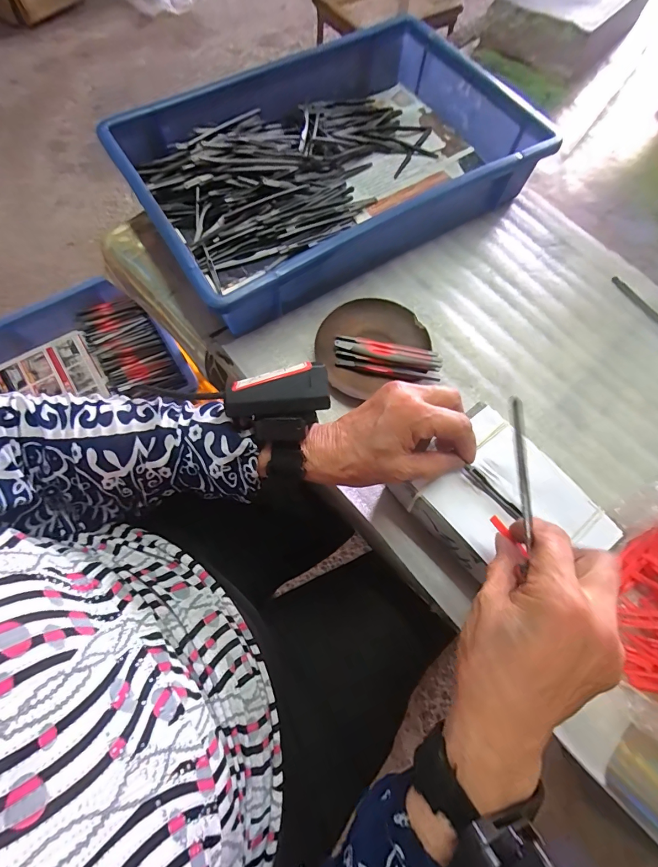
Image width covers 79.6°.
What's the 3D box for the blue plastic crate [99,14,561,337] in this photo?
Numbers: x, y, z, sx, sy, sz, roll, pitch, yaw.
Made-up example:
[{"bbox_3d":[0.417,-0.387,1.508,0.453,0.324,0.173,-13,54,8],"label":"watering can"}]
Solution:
[{"bbox_3d":[0.002,-0.306,0.451,0.410,0.081,0.272,-31,74,-12],"label":"blue plastic crate"}]

